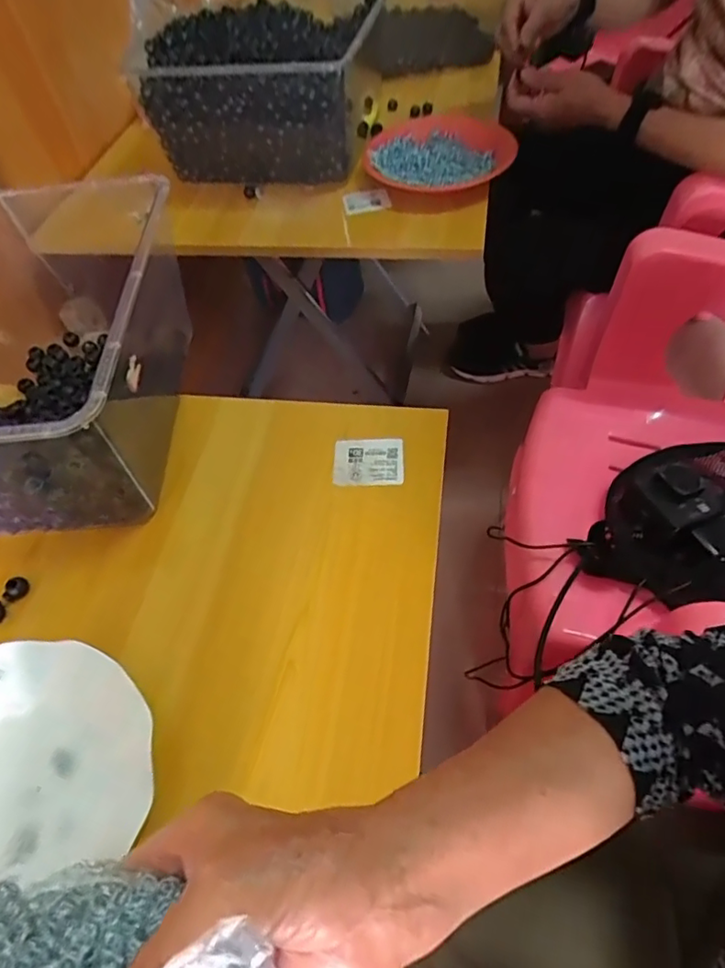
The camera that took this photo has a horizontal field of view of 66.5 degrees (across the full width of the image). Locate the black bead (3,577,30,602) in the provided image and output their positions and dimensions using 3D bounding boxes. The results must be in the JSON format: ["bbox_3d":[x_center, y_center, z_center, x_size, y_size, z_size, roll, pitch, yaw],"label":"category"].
[{"bbox_3d":[-0.267,0.082,0.427,0.012,0.014,0.019,17,59,16],"label":"black bead"}]

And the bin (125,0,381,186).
[{"bbox_3d":[-0.121,-0.558,0.766,0.269,0.129,0.299,8,57,11],"label":"bin"}]

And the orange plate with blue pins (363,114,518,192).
[{"bbox_3d":[0.088,-0.446,0.739,0.206,0.033,0.194,-2,55,4],"label":"orange plate with blue pins"}]

